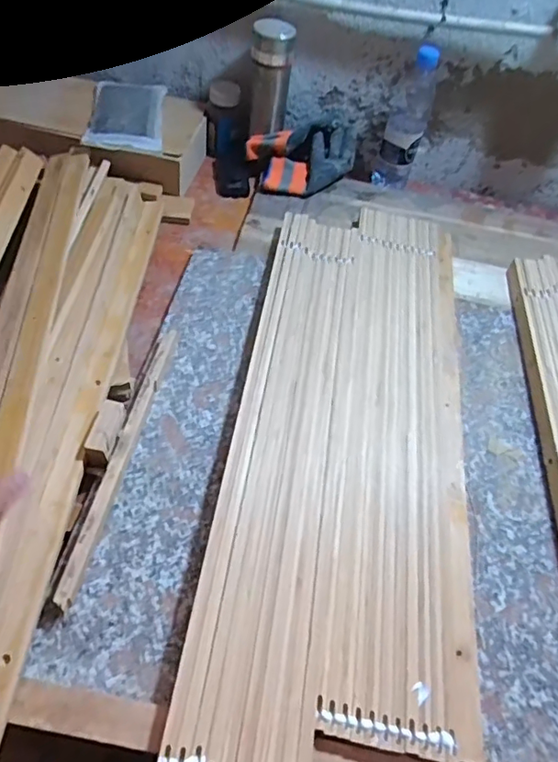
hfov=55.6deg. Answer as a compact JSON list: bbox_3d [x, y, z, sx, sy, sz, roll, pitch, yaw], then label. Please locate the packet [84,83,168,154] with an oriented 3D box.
[{"bbox_3d":[-0.240,-0.421,0.839,0.110,0.033,0.196,-1,52,-6],"label":"packet"}]

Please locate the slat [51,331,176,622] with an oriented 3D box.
[{"bbox_3d":[-0.156,0.068,0.550,0.013,0.028,0.323,13,50,0],"label":"slat"}]

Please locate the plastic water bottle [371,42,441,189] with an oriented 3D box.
[{"bbox_3d":[0.206,-0.417,0.872,0.068,0.228,0.060,17,52,5],"label":"plastic water bottle"}]

